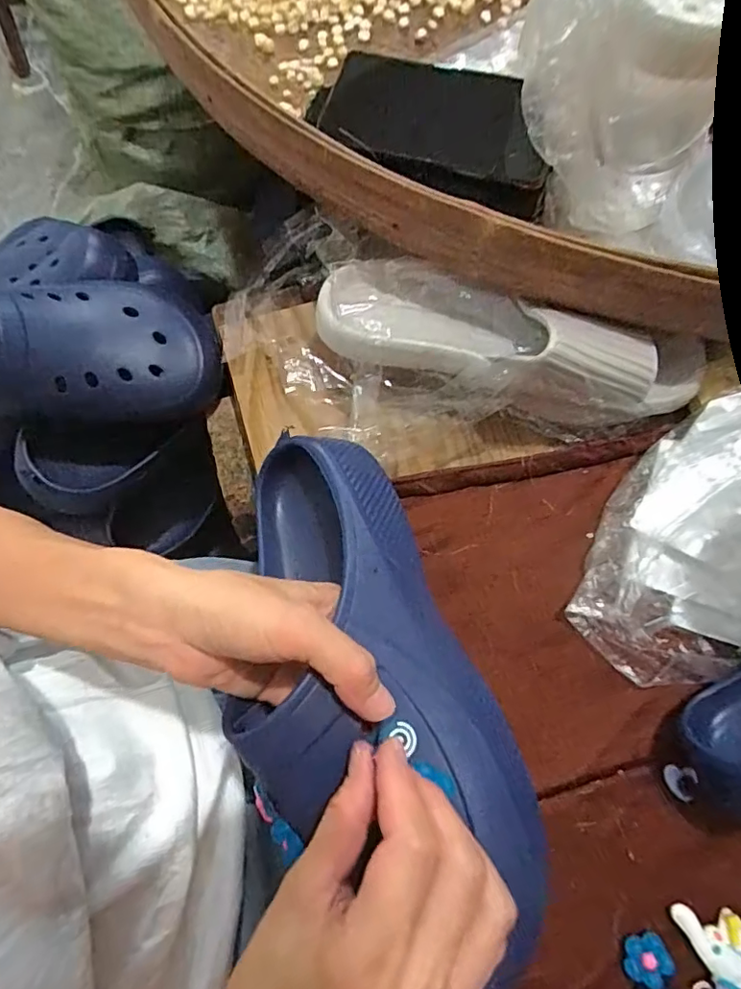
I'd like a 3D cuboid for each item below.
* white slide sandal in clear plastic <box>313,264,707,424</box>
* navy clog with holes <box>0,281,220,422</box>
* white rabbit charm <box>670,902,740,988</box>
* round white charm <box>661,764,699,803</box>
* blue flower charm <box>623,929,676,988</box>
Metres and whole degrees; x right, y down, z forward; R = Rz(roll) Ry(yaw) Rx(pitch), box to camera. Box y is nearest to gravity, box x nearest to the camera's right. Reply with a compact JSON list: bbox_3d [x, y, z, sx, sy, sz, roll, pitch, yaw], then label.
[{"bbox_3d":[0.090,-0.097,0.374,0.259,0.084,0.077,15,74,8],"label":"white slide sandal in clear plastic"},{"bbox_3d":[-0.249,-0.103,0.405,0.256,0.083,0.102,-7,72,1],"label":"navy clog with holes"},{"bbox_3d":[0.198,0.252,0.296,0.061,0.010,0.041,6,74,5],"label":"white rabbit charm"},{"bbox_3d":[0.184,0.170,0.324,0.018,0.004,0.018,-1,73,3],"label":"round white charm"},{"bbox_3d":[0.151,0.254,0.298,0.025,0.010,0.022,-36,75,-8],"label":"blue flower charm"}]

